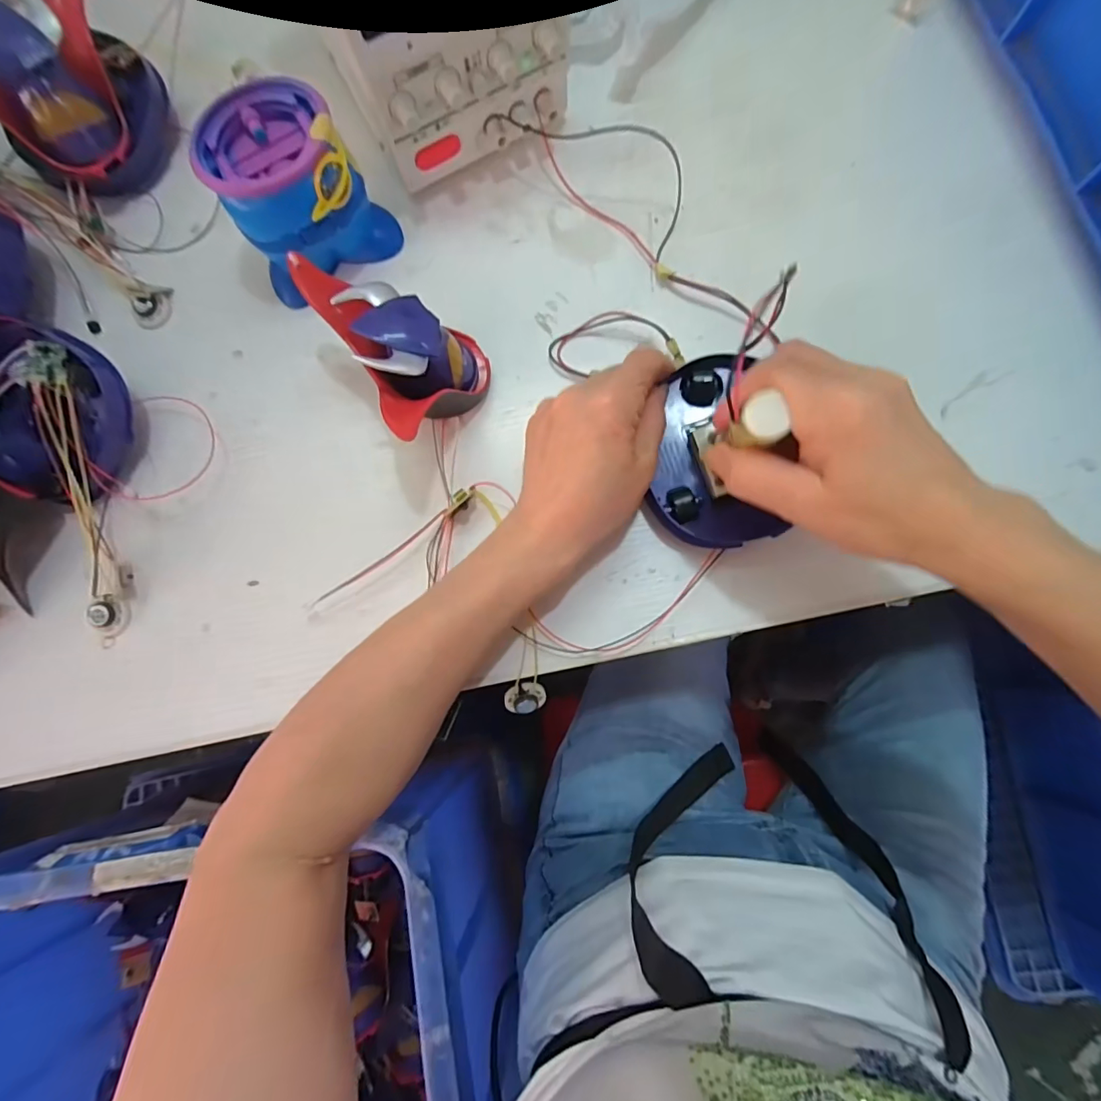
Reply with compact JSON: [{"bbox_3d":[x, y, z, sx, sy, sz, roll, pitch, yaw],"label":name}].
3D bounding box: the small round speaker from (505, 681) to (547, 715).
[{"bbox_3d":[-0.016,0.093,0.324,0.024,0.008,0.023,-37,112,-1],"label":"small round speaker"}]

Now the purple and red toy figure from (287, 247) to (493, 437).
[{"bbox_3d":[-0.082,-0.122,0.303,0.069,0.080,0.124,-34,81,-2],"label":"purple and red toy figure"}]

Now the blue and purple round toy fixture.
[{"bbox_3d":[-0.155,-0.222,0.324,0.091,0.077,0.086,-30,81,-1],"label":"blue and purple round toy fixture"}]

